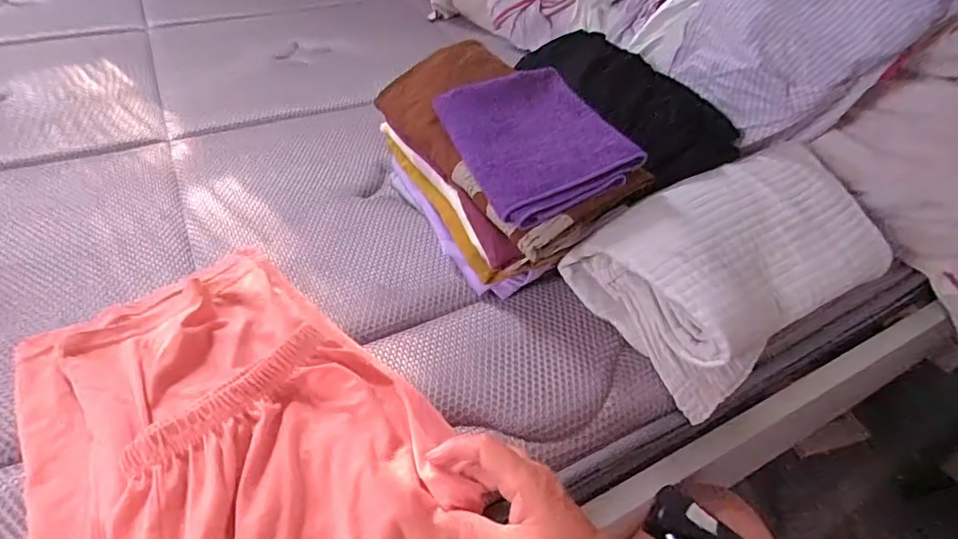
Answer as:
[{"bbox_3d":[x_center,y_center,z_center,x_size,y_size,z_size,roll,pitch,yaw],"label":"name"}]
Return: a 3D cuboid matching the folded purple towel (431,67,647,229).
[{"bbox_3d":[0.049,-0.126,0.488,0.136,0.017,0.165,-26,62,-11],"label":"folded purple towel"}]

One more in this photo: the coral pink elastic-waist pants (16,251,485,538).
[{"bbox_3d":[-0.195,0.125,0.375,0.350,0.049,0.260,36,53,27],"label":"coral pink elastic-waist pants"}]

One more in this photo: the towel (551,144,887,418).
[{"bbox_3d":[0.241,-0.006,0.500,0.251,0.123,0.171,-20,50,-23],"label":"towel"}]

